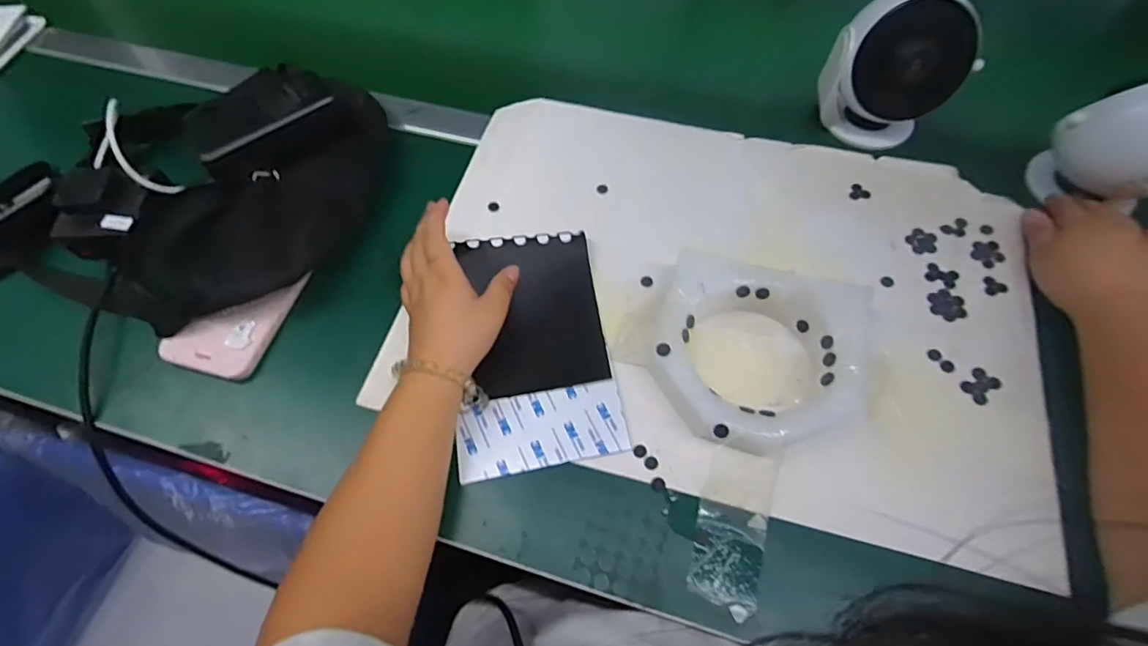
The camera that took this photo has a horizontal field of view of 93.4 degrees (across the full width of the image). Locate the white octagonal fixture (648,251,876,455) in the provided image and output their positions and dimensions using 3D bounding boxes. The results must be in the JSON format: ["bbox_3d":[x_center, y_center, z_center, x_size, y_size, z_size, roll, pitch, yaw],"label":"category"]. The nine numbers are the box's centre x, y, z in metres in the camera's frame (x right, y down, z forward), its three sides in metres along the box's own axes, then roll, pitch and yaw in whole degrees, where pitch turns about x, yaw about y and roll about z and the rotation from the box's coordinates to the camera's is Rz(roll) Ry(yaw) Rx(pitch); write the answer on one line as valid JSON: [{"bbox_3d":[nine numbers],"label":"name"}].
[{"bbox_3d":[0.139,0.027,0.396,0.156,0.044,0.140,11,62,6],"label":"white octagonal fixture"}]

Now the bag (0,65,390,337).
[{"bbox_3d":[-0.366,-0.115,0.479,0.365,0.057,0.243,-4,61,-2],"label":"bag"}]

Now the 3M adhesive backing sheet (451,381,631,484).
[{"bbox_3d":[-0.023,0.077,0.398,0.118,0.005,0.056,-10,61,-5],"label":"3M adhesive backing sheet"}]

